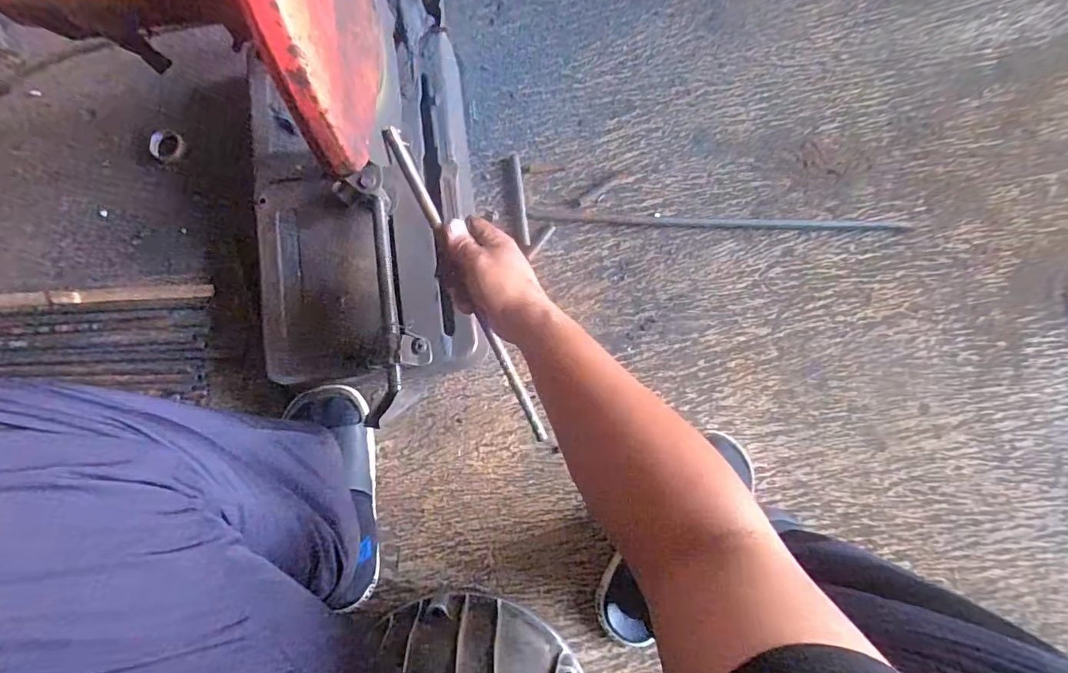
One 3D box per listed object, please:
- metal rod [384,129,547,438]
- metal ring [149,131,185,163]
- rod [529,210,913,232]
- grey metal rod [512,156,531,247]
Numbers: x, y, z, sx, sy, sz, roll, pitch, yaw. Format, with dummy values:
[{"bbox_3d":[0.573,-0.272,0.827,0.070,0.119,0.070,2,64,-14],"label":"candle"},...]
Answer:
[{"bbox_3d":[-0.056,-0.031,0.501,0.013,0.015,0.349,-25,115,-2],"label":"metal rod"},{"bbox_3d":[-0.500,-0.260,0.691,0.045,0.009,0.043,0,84,4],"label":"metal ring"},{"bbox_3d":[0.239,-0.150,0.662,0.487,0.012,0.015,2,84,4],"label":"rod"},{"bbox_3d":[-0.017,-0.184,0.676,0.010,0.007,0.128,-9,84,3],"label":"grey metal rod"}]

